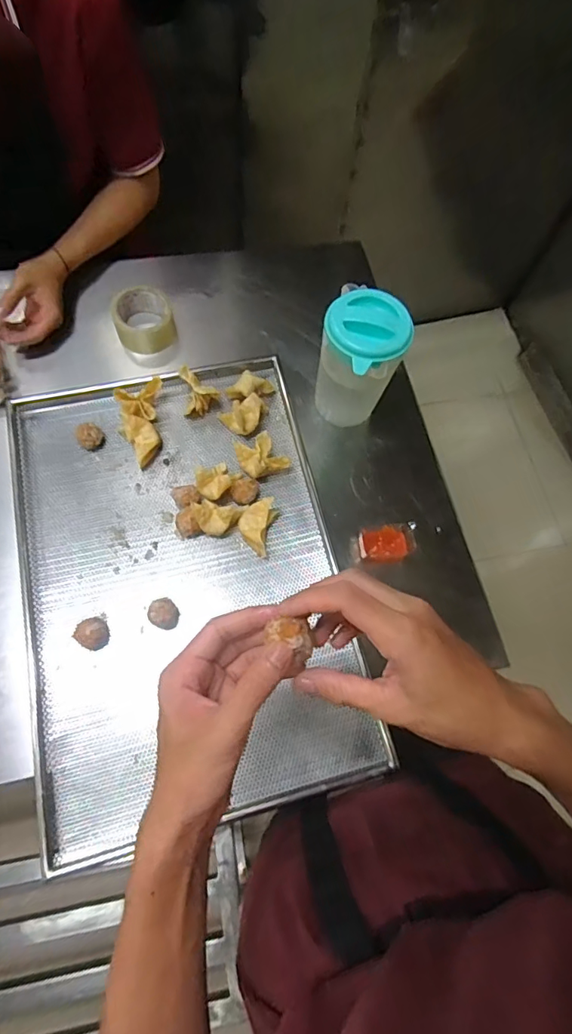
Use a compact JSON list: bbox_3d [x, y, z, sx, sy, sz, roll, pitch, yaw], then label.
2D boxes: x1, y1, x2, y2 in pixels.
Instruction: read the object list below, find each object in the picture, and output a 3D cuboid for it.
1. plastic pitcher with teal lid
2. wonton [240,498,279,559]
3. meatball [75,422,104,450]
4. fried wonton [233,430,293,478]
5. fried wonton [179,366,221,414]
[{"bbox_3d":[0.101,-0.218,0.726,0.114,0.192,0.131,21,69,3],"label":"plastic pitcher with teal lid"},{"bbox_3d":[-0.042,0.013,0.702,0.049,0.035,0.075,18,69,1],"label":"wonton"},{"bbox_3d":[-0.290,-0.121,0.729,0.036,0.038,0.039,2,70,-5],"label":"meatball"},{"bbox_3d":[-0.038,-0.088,0.737,0.063,0.040,0.069,-27,74,-14],"label":"fried wonton"},{"bbox_3d":[-0.133,-0.192,0.758,0.058,0.041,0.064,-2,70,-6],"label":"fried wonton"}]

